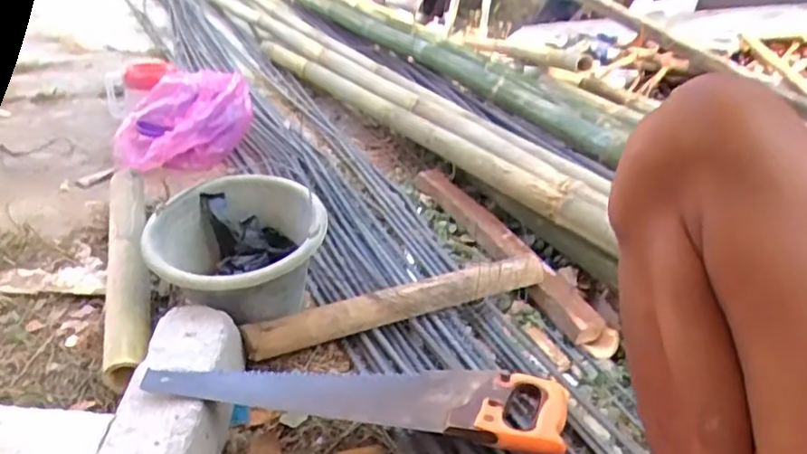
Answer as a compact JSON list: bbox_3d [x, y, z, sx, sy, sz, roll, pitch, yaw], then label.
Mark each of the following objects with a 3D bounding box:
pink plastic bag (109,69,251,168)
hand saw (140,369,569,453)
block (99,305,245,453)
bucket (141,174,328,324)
[{"bbox_3d":[-0.495,-0.238,1.417,0.269,0.182,0.165,4,27,-1],"label":"pink plastic bag"},{"bbox_3d":[-0.045,0.197,0.768,0.505,0.045,0.113,5,30,1],"label":"hand saw"},{"bbox_3d":[-0.272,0.226,0.769,0.117,0.117,0.261,2,30,-2],"label":"block"},{"bbox_3d":[-0.248,0.052,0.942,0.241,0.173,0.238,3,27,-2],"label":"bucket"}]

